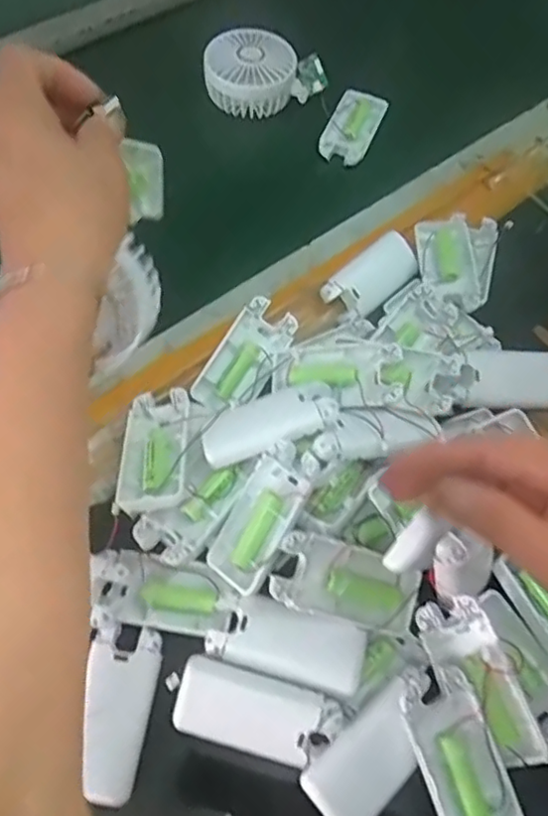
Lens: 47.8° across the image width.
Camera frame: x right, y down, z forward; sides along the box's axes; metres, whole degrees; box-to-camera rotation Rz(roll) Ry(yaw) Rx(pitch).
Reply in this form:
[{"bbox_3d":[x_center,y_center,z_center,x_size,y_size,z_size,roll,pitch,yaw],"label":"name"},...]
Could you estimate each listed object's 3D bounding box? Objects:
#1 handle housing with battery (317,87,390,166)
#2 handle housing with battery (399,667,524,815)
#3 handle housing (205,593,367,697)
[{"bbox_3d":[0.077,-0.275,0.604,0.046,0.022,0.099,22,66,7],"label":"handle housing with battery"},{"bbox_3d":[0.102,0.196,0.347,0.043,0.018,0.094,-20,80,-12],"label":"handle housing with battery"},{"bbox_3d":[0.008,0.139,0.369,0.092,0.010,0.041,17,65,5],"label":"handle housing"}]

